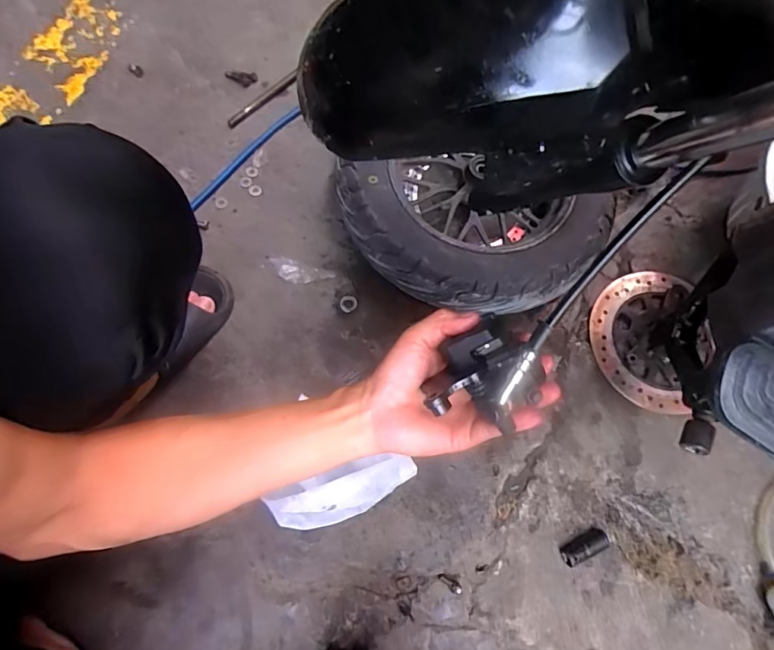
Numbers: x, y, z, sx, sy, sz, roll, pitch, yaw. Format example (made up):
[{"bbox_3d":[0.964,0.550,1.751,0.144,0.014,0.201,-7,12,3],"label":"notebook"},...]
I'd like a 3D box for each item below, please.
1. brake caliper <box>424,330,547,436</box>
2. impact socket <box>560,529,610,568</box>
[{"bbox_3d":[0.071,0.039,0.336,0.066,0.047,0.067,0,73,0],"label":"brake caliper"},{"bbox_3d":[0.258,0.290,0.611,0.066,0.024,0.025,-25,75,-10],"label":"impact socket"}]

